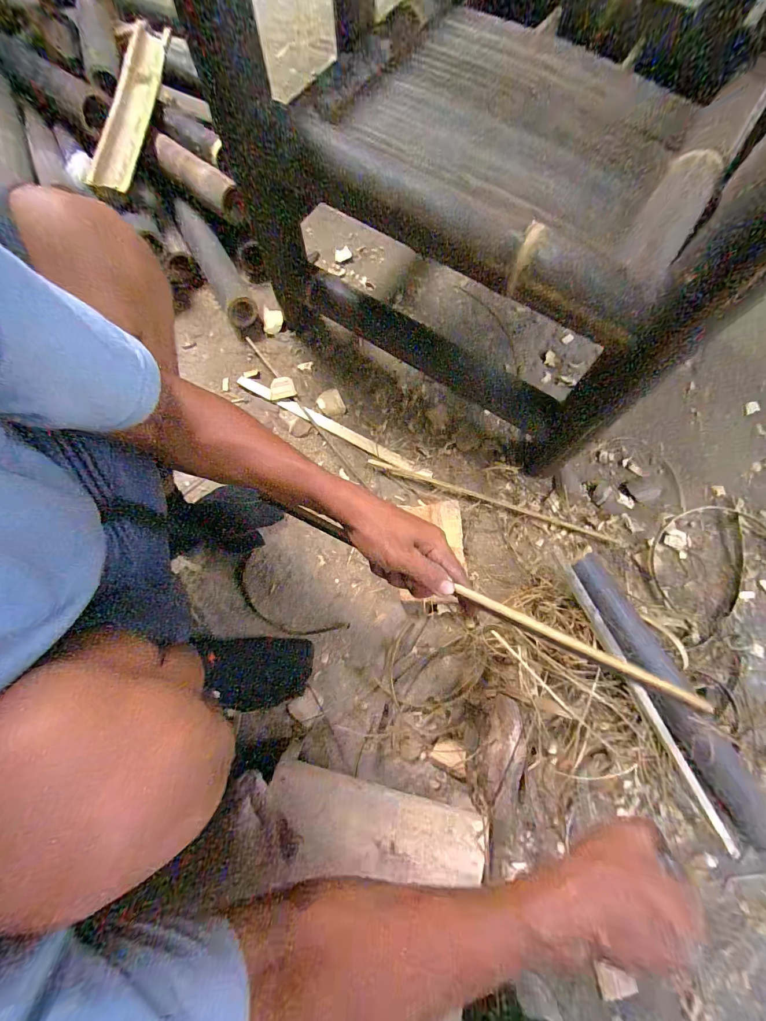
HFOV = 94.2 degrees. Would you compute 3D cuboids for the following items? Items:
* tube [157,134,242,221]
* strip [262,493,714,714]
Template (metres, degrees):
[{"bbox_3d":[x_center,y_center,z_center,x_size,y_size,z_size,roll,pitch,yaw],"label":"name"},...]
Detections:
[{"bbox_3d":[-0.357,-0.640,0.695,0.203,0.063,0.053,40,78,11],"label":"tube"},{"bbox_3d":[0.064,0.072,0.345,0.426,0.020,0.015,24,75,18],"label":"strip"}]

